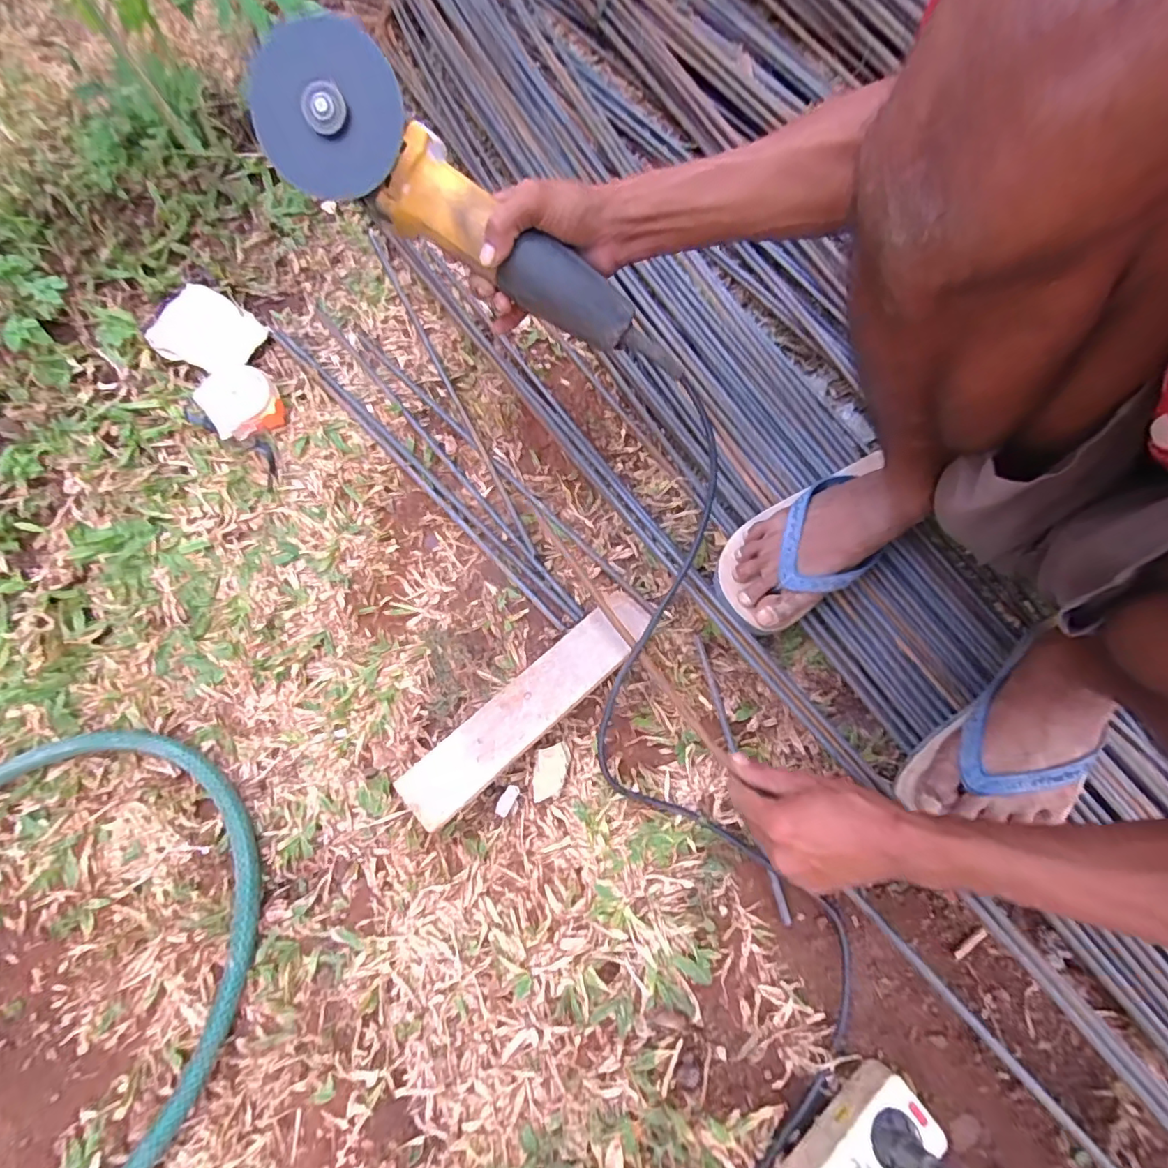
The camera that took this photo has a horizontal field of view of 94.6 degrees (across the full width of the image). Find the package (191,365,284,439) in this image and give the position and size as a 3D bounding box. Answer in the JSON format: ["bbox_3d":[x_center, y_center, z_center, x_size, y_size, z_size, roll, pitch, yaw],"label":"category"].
[{"bbox_3d":[-0.386,-0.206,0.608,0.075,0.033,0.089,-36,74,-16],"label":"package"}]

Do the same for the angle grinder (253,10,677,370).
[{"bbox_3d":[-0.070,-0.265,0.402,0.325,0.073,0.075,30,67,-15],"label":"angle grinder"}]

